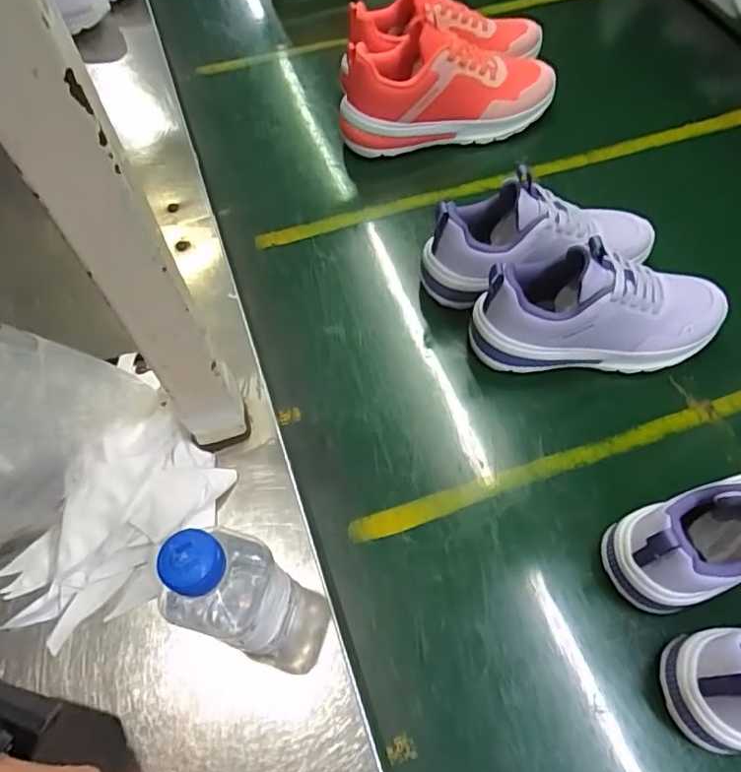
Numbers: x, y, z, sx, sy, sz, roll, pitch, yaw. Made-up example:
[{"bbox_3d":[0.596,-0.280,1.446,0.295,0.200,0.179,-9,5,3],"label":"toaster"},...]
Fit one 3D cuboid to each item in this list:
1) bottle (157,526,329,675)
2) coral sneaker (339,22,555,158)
[{"bbox_3d":[-0.076,0.141,0.372,0.077,0.191,0.058,20,63,14],"label":"bottle"},{"bbox_3d":[0.095,-0.364,0.700,0.266,0.116,0.087,-11,60,-3],"label":"coral sneaker"}]

